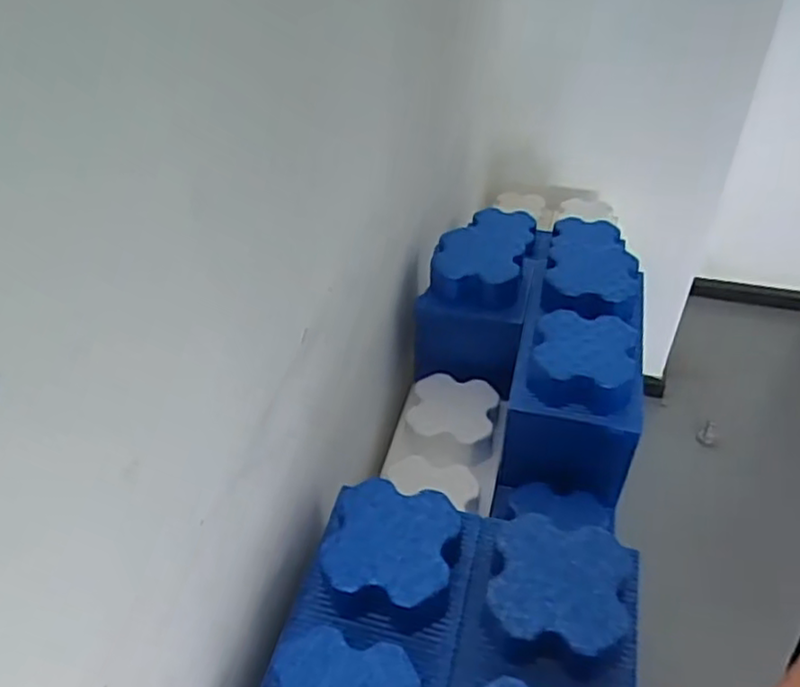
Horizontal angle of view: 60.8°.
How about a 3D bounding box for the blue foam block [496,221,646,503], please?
[{"bbox_3d":[0.226,0.029,0.880,0.148,0.175,0.310,10,43,10],"label":"blue foam block"}]

